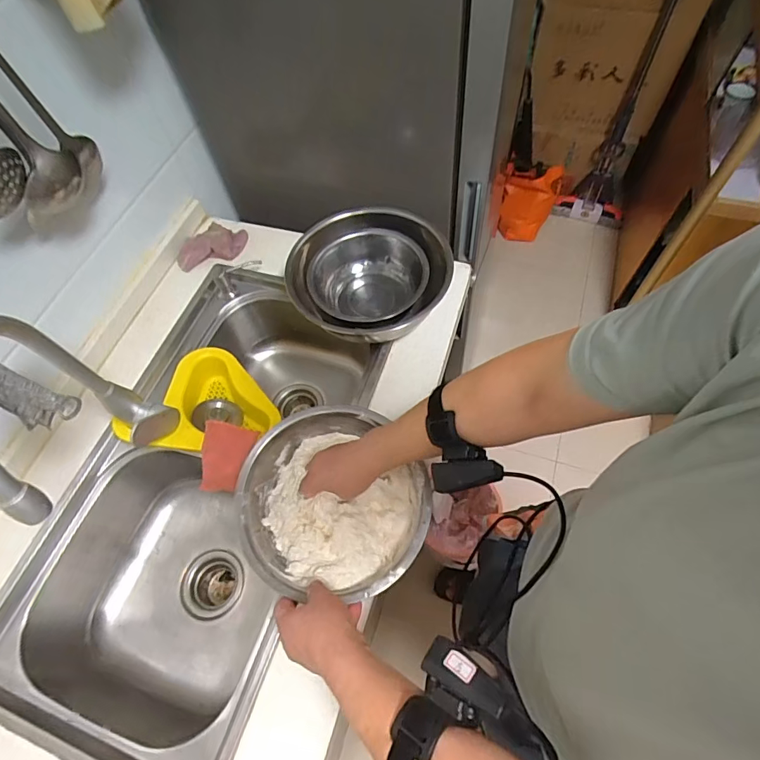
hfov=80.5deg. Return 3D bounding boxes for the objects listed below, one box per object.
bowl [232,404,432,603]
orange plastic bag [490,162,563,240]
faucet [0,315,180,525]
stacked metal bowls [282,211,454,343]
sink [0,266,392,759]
[{"bbox_3d":[-0.060,0.162,0.585,0.224,0.087,0.233,-2,62,3],"label":"bowl"},{"bbox_3d":[0.562,-0.689,1.778,0.293,0.289,0.062,-9,55,-7],"label":"orange plastic bag"},{"bbox_3d":[-0.342,0.054,0.527,0.089,0.310,0.219,-24,63,-8],"label":"faucet"},{"bbox_3d":[-0.010,-0.169,0.770,0.244,0.130,0.246,-2,62,3],"label":"stacked metal bowls"},{"bbox_3d":[-0.281,0.180,0.783,0.376,0.218,0.743,12,64,10],"label":"sink"}]

